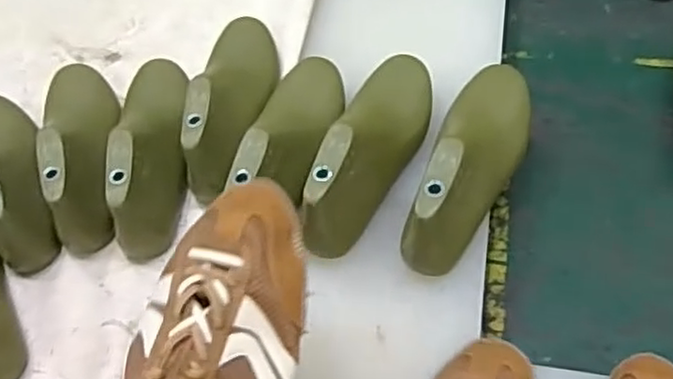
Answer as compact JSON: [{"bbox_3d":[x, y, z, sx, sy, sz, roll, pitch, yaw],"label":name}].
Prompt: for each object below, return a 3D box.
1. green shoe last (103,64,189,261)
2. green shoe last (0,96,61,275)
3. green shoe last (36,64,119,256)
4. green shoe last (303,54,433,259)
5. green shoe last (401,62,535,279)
[{"bbox_3d":[-0.184,-0.054,0.679,0.067,0.093,0.246,-12,53,0],"label":"green shoe last"},{"bbox_3d":[-0.338,-0.032,0.683,0.075,0.088,0.244,-30,55,-15],"label":"green shoe last"},{"bbox_3d":[-0.264,-0.056,0.690,0.078,0.094,0.237,-18,52,-6],"label":"green shoe last"},{"bbox_3d":[0.036,-0.048,0.637,0.073,0.085,0.241,13,55,17],"label":"green shoe last"},{"bbox_3d":[0.129,-0.039,0.615,0.077,0.081,0.248,13,55,17],"label":"green shoe last"}]

